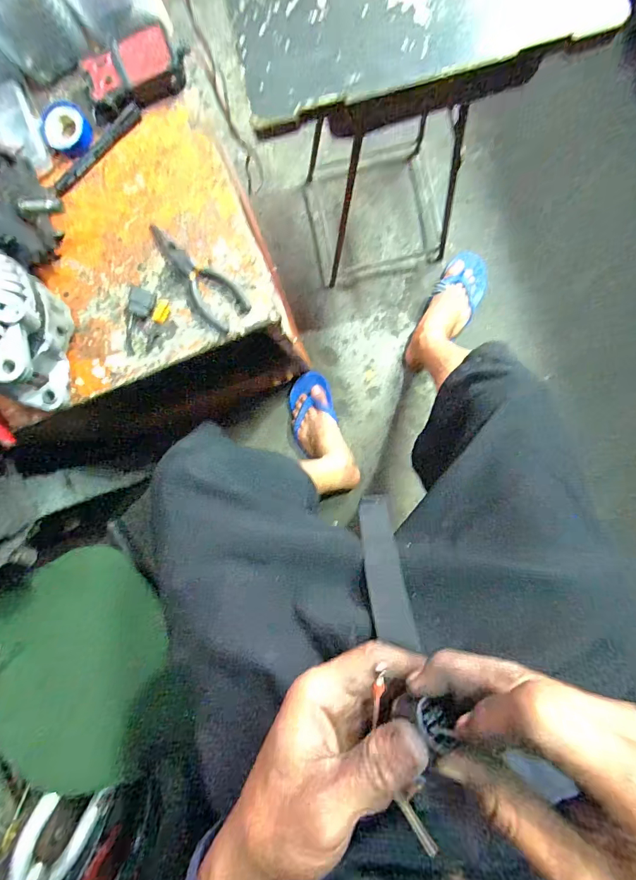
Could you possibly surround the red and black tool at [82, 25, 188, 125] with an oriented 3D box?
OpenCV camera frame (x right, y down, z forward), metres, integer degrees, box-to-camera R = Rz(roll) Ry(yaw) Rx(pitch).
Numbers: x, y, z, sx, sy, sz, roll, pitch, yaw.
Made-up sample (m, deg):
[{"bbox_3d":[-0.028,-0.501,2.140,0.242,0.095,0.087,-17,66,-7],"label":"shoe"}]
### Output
[{"bbox_3d":[-0.206,-0.407,0.438,0.117,0.024,0.055,-25,91,5],"label":"red and black tool"}]

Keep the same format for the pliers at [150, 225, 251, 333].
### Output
[{"bbox_3d":[-0.145,-0.192,0.457,0.051,0.009,0.147,-43,89,5],"label":"pliers"}]

